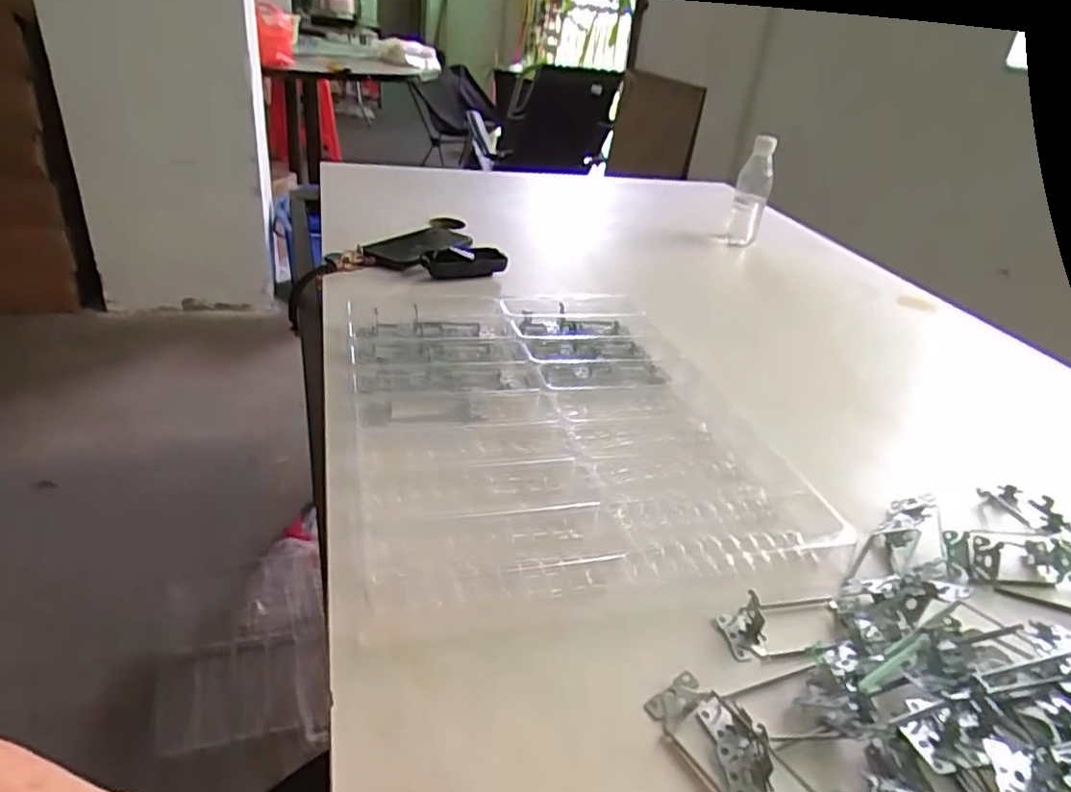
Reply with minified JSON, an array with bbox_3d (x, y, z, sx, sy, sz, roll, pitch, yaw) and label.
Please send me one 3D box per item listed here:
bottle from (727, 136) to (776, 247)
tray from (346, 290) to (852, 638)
[{"bbox_3d":[0.356,-0.333,1.101,0.053,0.174,0.054,13,32,12],"label":"bottle"},{"bbox_3d":[0.013,0.011,0.604,0.341,0.036,0.417,-4,33,-16],"label":"tray"}]

